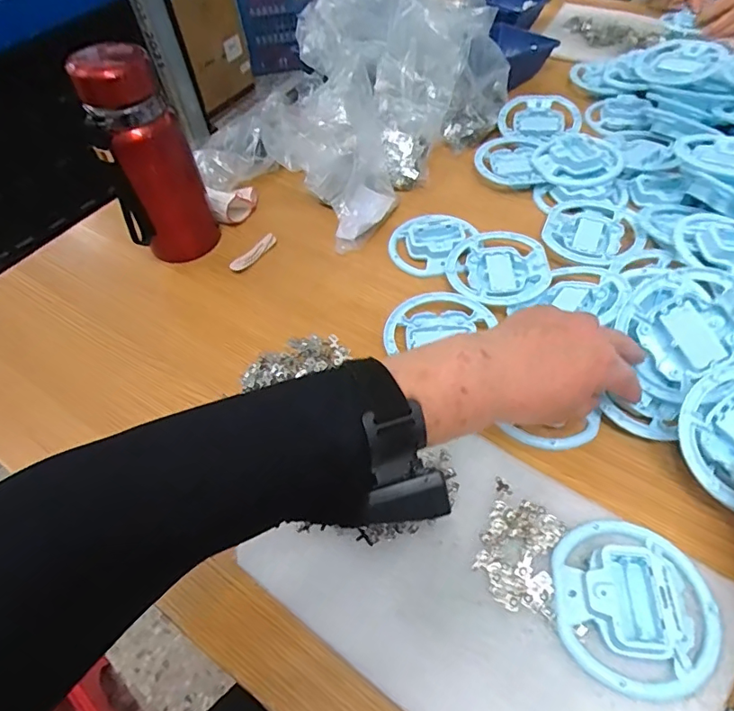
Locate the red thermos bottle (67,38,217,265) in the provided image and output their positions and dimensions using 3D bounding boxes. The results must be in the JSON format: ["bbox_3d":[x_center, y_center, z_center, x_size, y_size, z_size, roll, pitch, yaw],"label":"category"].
[{"bbox_3d":[-0.232,-0.202,0.545,0.086,0.219,0.068,-17,53,-8],"label":"red thermos bottle"}]

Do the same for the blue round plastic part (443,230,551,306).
[{"bbox_3d":[0.137,-0.091,0.526,0.103,0.014,0.113,-2,52,3],"label":"blue round plastic part"}]

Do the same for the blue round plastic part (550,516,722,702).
[{"bbox_3d":[0.173,0.157,0.324,0.095,0.022,0.103,-2,52,3],"label":"blue round plastic part"}]

